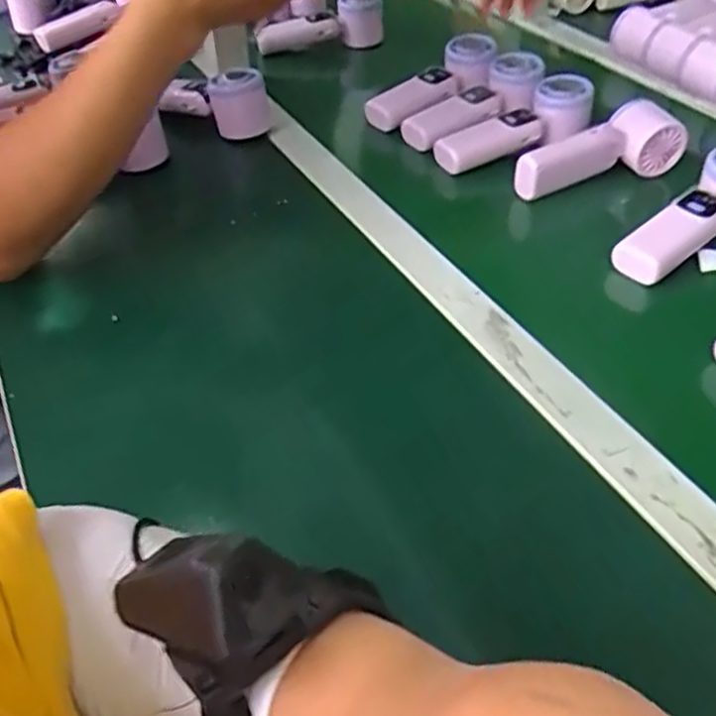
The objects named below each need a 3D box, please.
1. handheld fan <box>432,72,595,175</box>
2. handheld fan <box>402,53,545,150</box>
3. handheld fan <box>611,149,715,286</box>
[{"bbox_3d":[0.151,-0.224,0.691,0.167,0.041,0.045,-26,45,-8],"label":"handheld fan"},{"bbox_3d":[0.122,-0.257,0.729,0.165,0.038,0.050,-30,45,-4],"label":"handheld fan"},{"bbox_3d":[0.273,-0.111,0.576,0.168,0.047,0.050,-36,51,-17],"label":"handheld fan"}]

